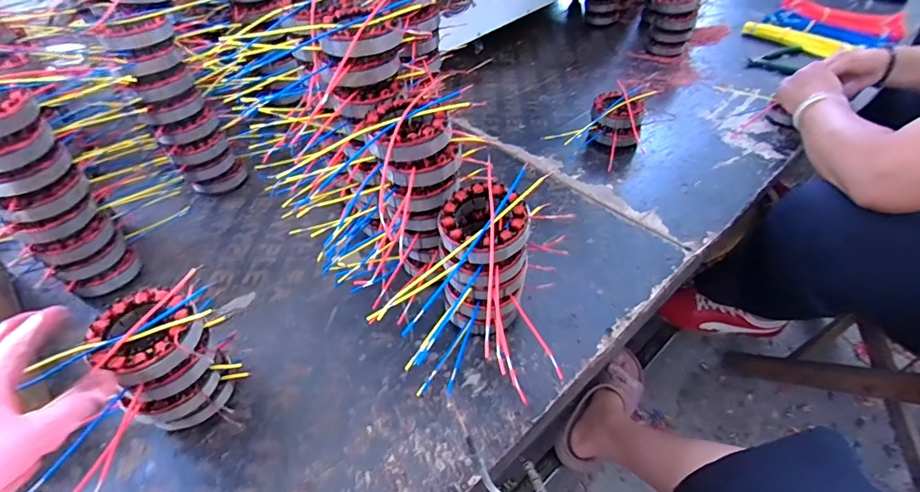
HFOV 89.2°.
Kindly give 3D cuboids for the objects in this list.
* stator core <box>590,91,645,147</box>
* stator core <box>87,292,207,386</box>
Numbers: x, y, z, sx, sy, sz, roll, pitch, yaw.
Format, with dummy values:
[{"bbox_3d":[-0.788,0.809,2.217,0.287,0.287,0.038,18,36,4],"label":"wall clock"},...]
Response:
[{"bbox_3d":[0.265,-0.215,0.795,0.084,0.066,0.101,15,48,16],"label":"stator core"},{"bbox_3d":[-0.276,0.080,0.413,0.090,0.031,0.080,29,53,27],"label":"stator core"}]

